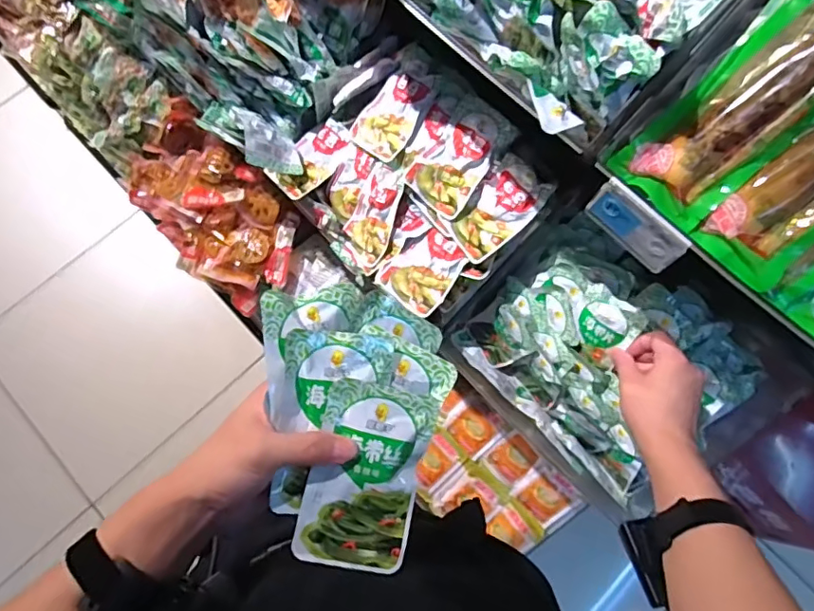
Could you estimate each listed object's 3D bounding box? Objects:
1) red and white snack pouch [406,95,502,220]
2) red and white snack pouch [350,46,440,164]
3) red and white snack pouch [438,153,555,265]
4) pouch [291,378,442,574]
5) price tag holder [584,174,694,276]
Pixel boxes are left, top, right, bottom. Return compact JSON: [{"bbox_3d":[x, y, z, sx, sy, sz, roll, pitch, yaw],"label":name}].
[{"bbox_3d":[0.055,-0.163,0.584,0.067,0.016,0.125,30,93,7],"label":"red and white snack pouch"},{"bbox_3d":[-0.010,-0.225,0.608,0.072,0.013,0.121,45,105,23],"label":"red and white snack pouch"},{"bbox_3d":[0.097,-0.104,0.586,0.110,0.011,0.066,-42,86,6],"label":"red and white snack pouch"},{"bbox_3d":[-0.027,0.114,0.359,0.072,0.008,0.121,14,91,-8],"label":"pouch"},{"bbox_3d":[0.183,-0.063,0.432,0.079,0.046,0.015,44,78,10],"label":"price tag holder"}]

